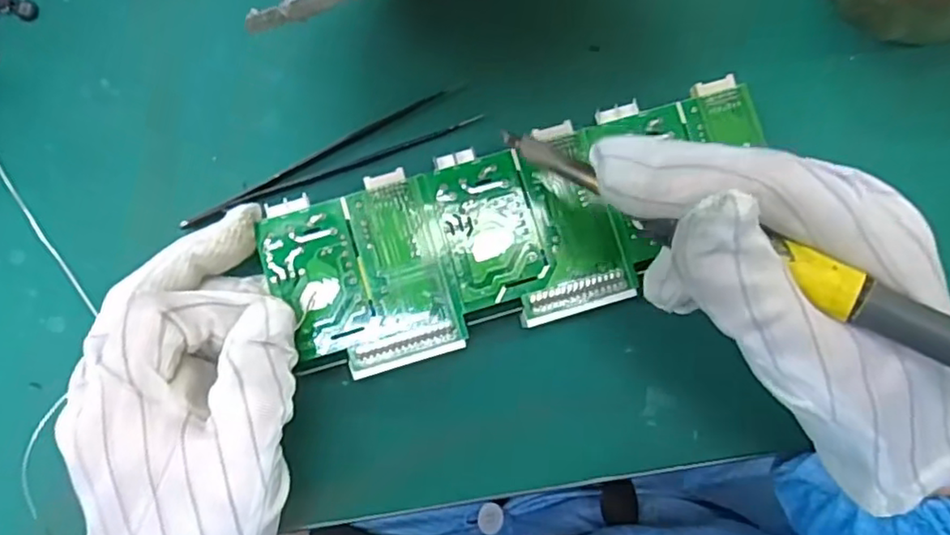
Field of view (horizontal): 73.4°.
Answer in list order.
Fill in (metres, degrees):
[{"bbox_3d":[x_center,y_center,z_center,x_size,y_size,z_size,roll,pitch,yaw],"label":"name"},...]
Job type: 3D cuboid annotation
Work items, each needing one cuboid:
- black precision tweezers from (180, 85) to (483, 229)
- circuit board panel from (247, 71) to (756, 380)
[{"bbox_3d":[-0.060,-0.047,0.265,0.126,0.014,0.017,-22,88,-4],"label":"black precision tweezers"},{"bbox_3d":[0.022,-0.018,0.256,0.198,0.015,0.077,-21,92,-4],"label":"circuit board panel"}]

